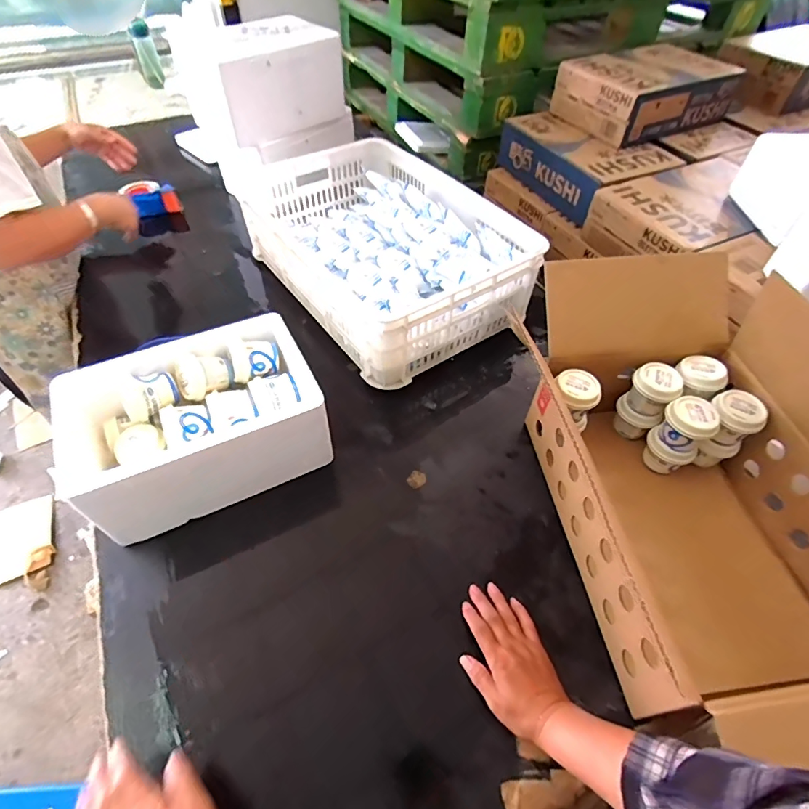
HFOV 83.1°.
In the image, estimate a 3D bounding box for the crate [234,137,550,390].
[{"bbox_3d":[-0.052,-0.348,1.002,0.401,0.171,0.595,-30,58,-23],"label":"crate"}]

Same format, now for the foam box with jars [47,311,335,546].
[{"bbox_3d":[-0.314,0.034,0.715,0.343,0.171,0.206,-24,55,-19],"label":"foam box with jars"}]

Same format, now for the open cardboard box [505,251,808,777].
[{"bbox_3d":[0.399,0.089,0.614,0.320,0.322,0.595,-5,51,-6],"label":"open cardboard box"}]

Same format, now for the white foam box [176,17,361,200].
[{"bbox_3d":[-0.359,-0.801,1.185,0.370,0.262,0.299,-33,59,-25],"label":"white foam box"}]

